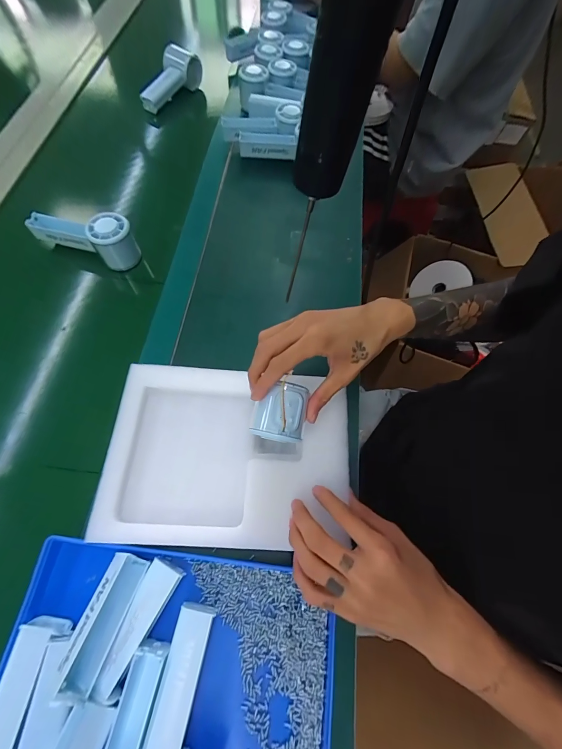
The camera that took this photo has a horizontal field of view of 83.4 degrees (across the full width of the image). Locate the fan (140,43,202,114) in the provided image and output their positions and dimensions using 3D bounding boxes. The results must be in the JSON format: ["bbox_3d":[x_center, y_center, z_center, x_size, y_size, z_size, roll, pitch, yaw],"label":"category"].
[{"bbox_3d":[-0.237,-0.625,0.670,0.146,0.062,0.058,-23,66,20],"label":"fan"}]

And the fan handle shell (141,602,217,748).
[{"bbox_3d":[-0.085,0.261,0.271,0.035,0.028,0.099,8,66,1],"label":"fan handle shell"}]

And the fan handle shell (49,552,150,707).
[{"bbox_3d":[-0.152,0.209,0.268,0.032,0.028,0.098,14,51,3],"label":"fan handle shell"}]

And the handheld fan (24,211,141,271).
[{"bbox_3d":[-0.287,-0.203,0.464,0.144,0.066,0.049,18,66,5],"label":"handheld fan"}]

